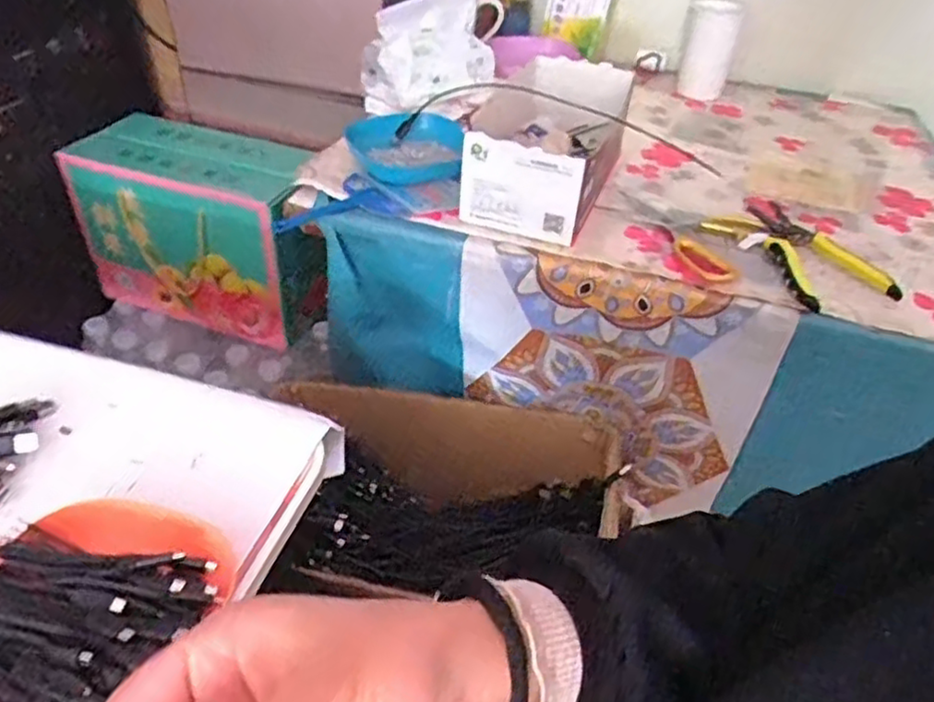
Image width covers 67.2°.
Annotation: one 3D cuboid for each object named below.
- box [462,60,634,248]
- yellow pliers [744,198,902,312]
[{"bbox_3d":[0.085,-0.237,0.782,0.165,0.096,0.271,16,42,12],"label":"box"},{"bbox_3d":[0.338,-0.105,0.699,0.092,0.014,0.184,-4,42,-10],"label":"yellow pliers"}]

